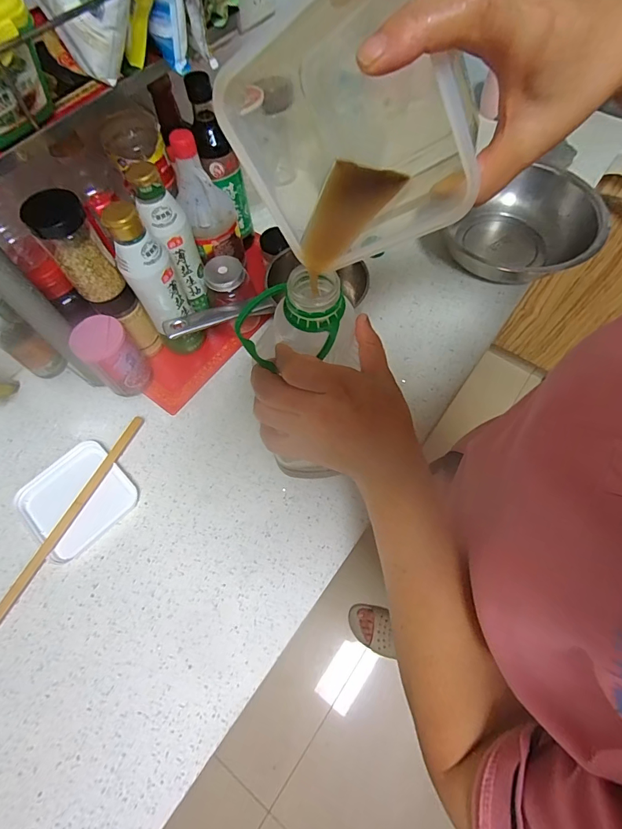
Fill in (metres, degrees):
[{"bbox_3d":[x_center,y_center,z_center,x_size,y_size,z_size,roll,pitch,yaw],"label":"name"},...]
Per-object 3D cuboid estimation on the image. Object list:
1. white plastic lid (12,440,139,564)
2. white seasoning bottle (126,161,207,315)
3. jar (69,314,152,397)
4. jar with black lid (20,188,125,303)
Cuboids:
[{"bbox_3d":[-0.306,0.108,0.507,0.127,0.014,0.124,40,72,18],"label":"white plastic lid"},{"bbox_3d":[-0.175,-0.226,0.513,0.050,0.191,0.053,-12,65,-4],"label":"white seasoning bottle"},{"bbox_3d":[-0.263,-0.075,0.534,0.064,0.109,0.062,-1,65,1],"label":"jar"},{"bbox_3d":[-0.262,-0.185,0.439,0.056,0.112,0.045,-36,69,-14],"label":"jar with black lid"}]

